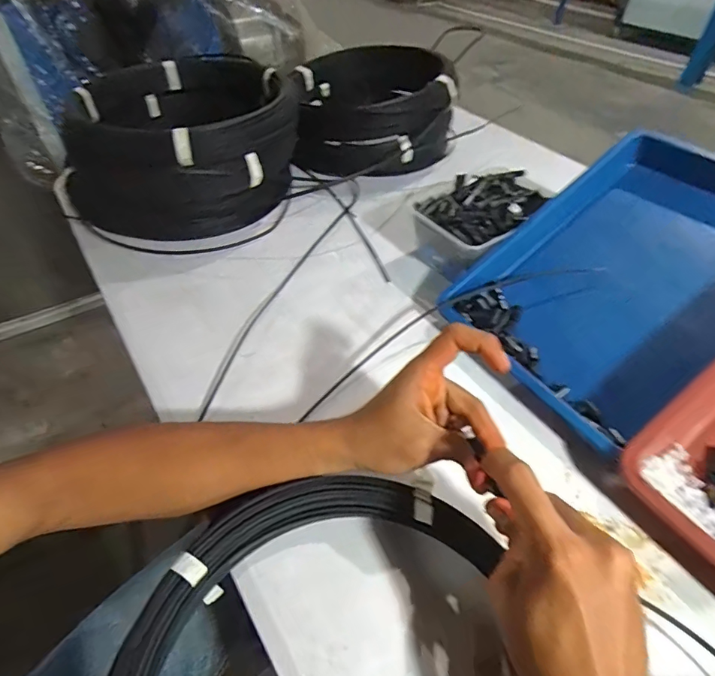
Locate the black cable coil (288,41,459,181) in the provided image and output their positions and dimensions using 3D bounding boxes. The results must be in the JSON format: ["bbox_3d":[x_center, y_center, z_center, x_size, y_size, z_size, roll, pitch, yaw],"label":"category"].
[{"bbox_3d":[0.028,-0.382,0.759,0.246,0.124,0.278,-2,46,-3],"label":"black cable coil"}]

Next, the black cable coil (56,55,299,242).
[{"bbox_3d":[-0.250,-0.276,0.637,0.317,0.148,0.320,1,46,-1],"label":"black cable coil"}]

